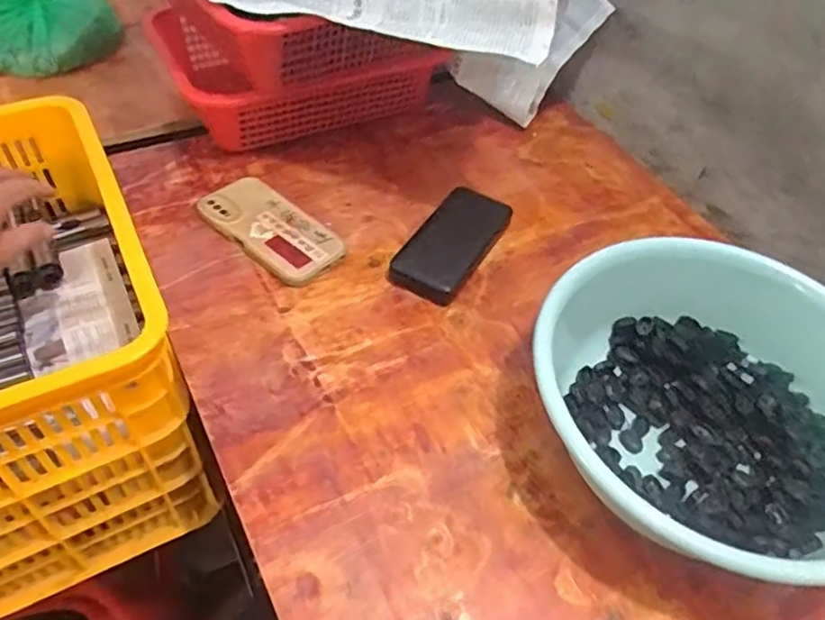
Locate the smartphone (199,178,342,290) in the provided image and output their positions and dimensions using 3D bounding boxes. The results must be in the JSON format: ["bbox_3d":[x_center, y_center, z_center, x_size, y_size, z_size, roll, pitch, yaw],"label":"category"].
[{"bbox_3d":[-0.151,-0.087,0.695,0.164,0.016,0.080,33,56,22],"label":"smartphone"}]

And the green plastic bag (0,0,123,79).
[{"bbox_3d":[-0.527,-0.420,0.884,0.205,0.147,0.178,-19,54,-21],"label":"green plastic bag"}]

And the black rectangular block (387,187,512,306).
[{"bbox_3d":[0.044,-0.075,0.699,0.071,0.021,0.167,26,53,17],"label":"black rectangular block"}]

